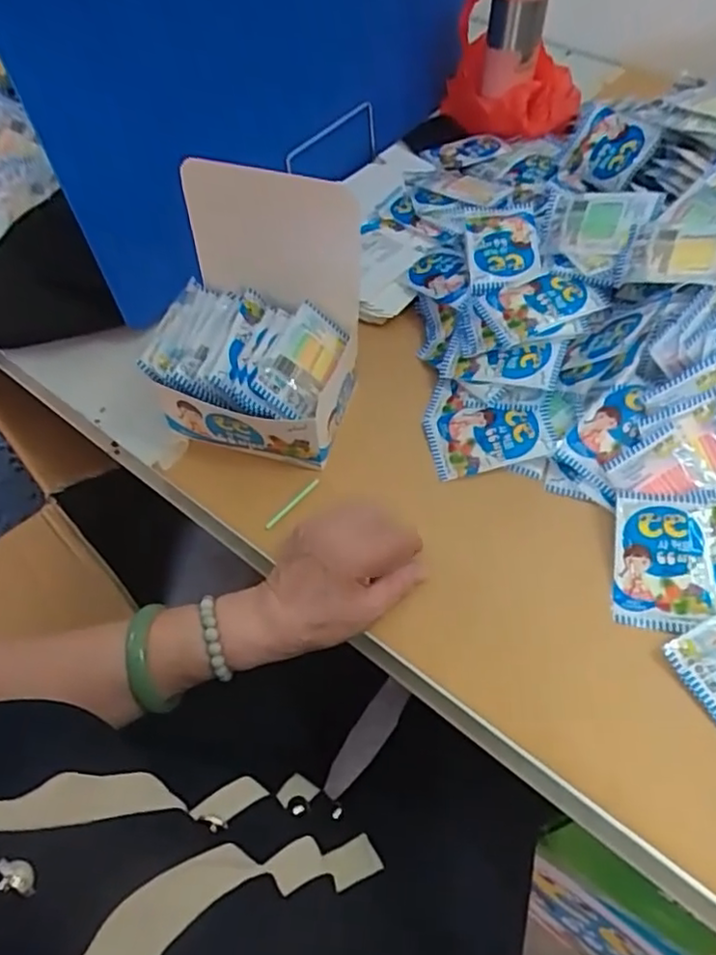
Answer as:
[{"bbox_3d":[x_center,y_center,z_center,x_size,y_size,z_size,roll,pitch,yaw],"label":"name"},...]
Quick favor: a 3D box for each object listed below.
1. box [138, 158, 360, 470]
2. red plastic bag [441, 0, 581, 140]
[{"bbox_3d":[-0.082,-0.122,0.514,0.152,0.184,0.152,9,57,7],"label":"box"},{"bbox_3d":[0.193,-0.497,0.774,0.172,0.140,0.114,5,56,4],"label":"red plastic bag"}]

